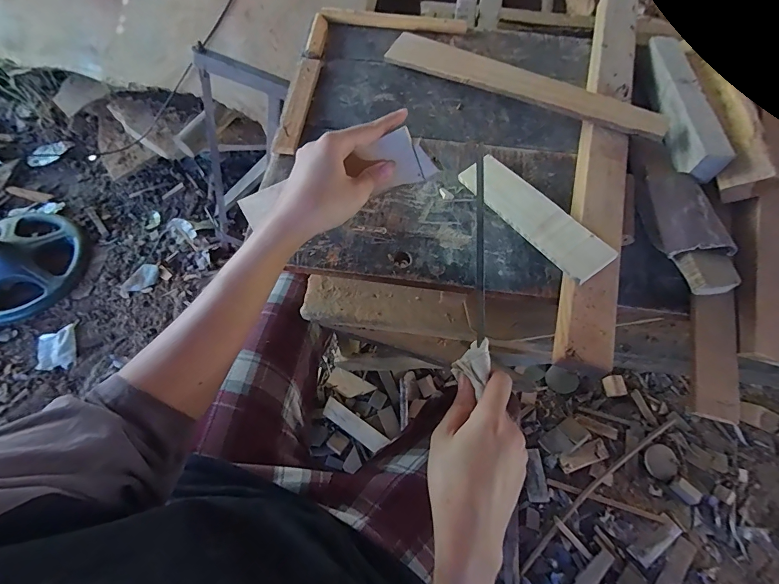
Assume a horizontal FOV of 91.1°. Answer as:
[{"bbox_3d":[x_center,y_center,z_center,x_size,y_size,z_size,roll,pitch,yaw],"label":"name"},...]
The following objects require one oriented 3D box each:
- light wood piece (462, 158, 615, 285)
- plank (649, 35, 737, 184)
[{"bbox_3d":[0.156,-0.088,0.425,0.052,0.008,0.190,-37,62,-4],"label":"light wood piece"},{"bbox_3d":[0.351,-0.235,0.459,0.040,0.030,0.224,7,64,-1],"label":"plank"}]

